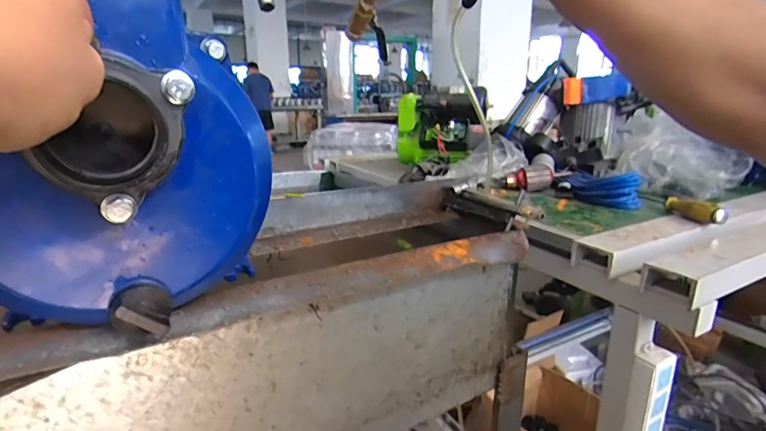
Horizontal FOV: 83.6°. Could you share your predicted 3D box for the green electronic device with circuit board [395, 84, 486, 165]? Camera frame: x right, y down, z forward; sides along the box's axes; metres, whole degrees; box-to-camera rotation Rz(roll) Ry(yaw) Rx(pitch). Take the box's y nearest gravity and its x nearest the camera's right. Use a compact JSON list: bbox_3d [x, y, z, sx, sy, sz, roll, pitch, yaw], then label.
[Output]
[{"bbox_3d":[0.158,-0.241,1.167,0.233,0.211,0.139,4,16,14],"label":"green electronic device with circuit board"}]

